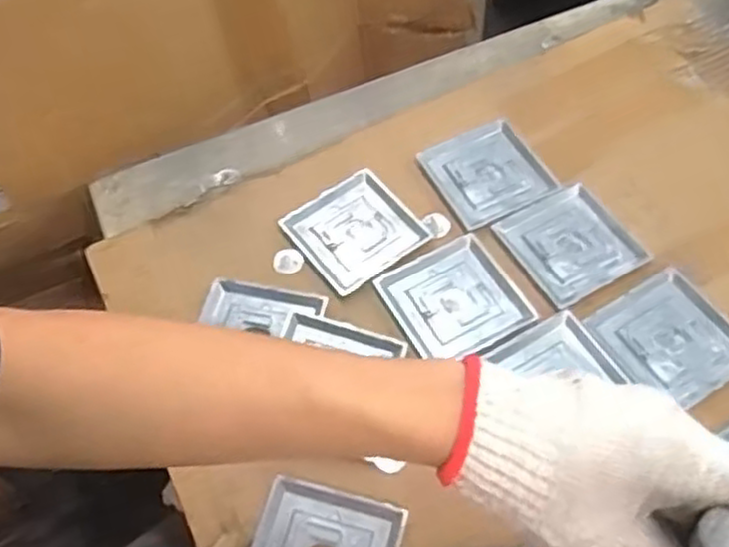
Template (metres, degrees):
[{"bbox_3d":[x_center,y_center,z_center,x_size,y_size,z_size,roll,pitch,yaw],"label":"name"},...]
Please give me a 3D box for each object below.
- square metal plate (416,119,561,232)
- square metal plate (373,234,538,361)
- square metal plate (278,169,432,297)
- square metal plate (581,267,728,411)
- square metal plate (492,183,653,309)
[{"bbox_3d":[0.105,-0.086,0.624,0.090,0.005,0.087,-25,60,-12],"label":"square metal plate"},{"bbox_3d":[0.068,0.020,0.560,0.090,0.004,0.089,-26,61,-13],"label":"square metal plate"},{"bbox_3d":[-0.008,-0.035,0.598,0.089,0.005,0.089,-33,62,-16],"label":"square metal plate"},{"bbox_3d":[0.221,0.047,0.534,0.091,0.005,0.089,-29,61,-14],"label":"square metal plate"},{"bbox_3d":[0.163,-0.025,0.584,0.090,0.004,0.088,-26,61,-13],"label":"square metal plate"}]

